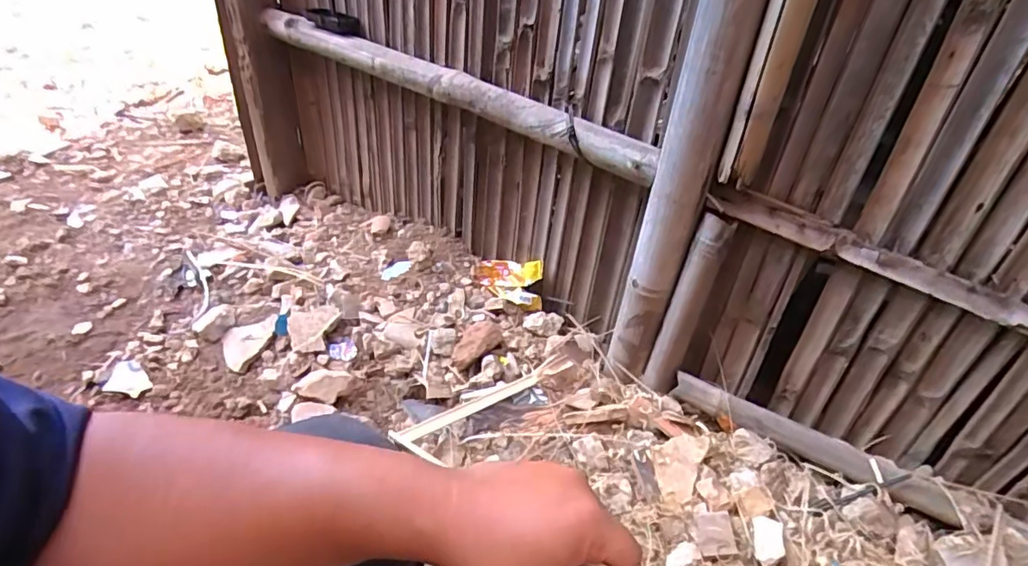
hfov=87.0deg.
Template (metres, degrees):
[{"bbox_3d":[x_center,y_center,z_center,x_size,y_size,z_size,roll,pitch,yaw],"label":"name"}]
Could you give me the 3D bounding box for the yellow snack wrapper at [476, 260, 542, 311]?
[{"bbox_3d":[-0.008,-0.010,1.074,0.159,0.078,0.061,32,45,27],"label":"yellow snack wrapper"}]

